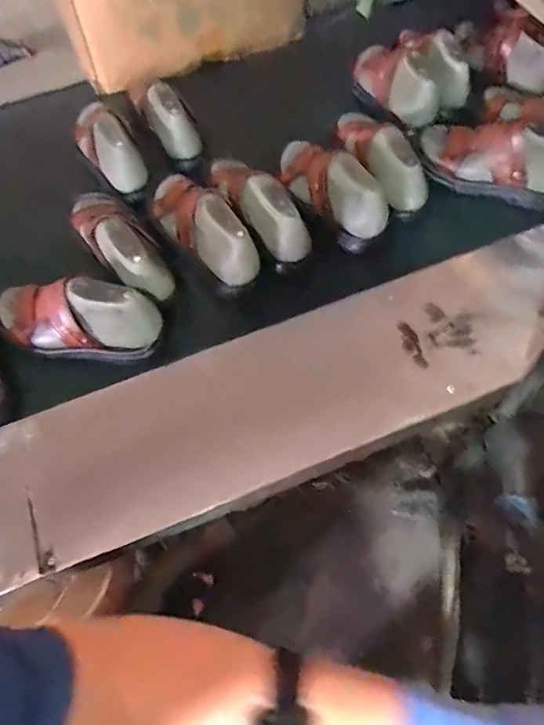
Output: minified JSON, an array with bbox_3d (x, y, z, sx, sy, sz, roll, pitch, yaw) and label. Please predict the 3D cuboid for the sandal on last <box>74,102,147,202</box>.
[{"bbox_3d":[-0.299,-0.401,0.889,0.080,0.109,0.227,-24,60,-10],"label":"sandal on last"}]

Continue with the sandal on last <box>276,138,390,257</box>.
[{"bbox_3d":[0.092,-0.295,0.834,0.107,0.102,0.220,-22,60,-9],"label":"sandal on last"}]

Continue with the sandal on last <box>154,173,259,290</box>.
[{"bbox_3d":[-0.115,-0.212,0.793,0.080,0.100,0.215,-33,62,-15],"label":"sandal on last"}]

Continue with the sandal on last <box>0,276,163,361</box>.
[{"bbox_3d":[-0.283,-0.056,0.726,0.242,0.132,0.076,14,61,12],"label":"sandal on last"}]

